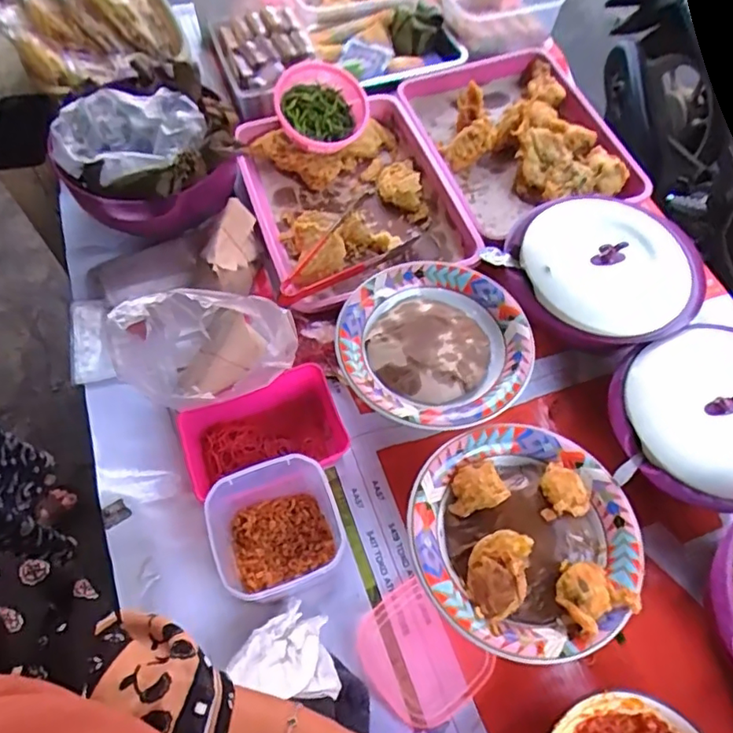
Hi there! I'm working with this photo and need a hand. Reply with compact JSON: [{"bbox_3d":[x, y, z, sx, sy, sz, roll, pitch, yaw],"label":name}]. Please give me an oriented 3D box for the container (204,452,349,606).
[{"bbox_3d":[-0.082,0.164,0.559,0.122,0.095,0.115,-17,62,-9],"label":"container"}]

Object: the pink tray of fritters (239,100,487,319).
[{"bbox_3d":[-0.018,-0.230,0.816,0.283,0.062,0.344,-13,61,-7],"label":"pink tray of fritters"}]

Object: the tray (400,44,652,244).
[{"bbox_3d":[0.224,-0.342,0.867,0.260,0.068,0.343,-16,62,-9],"label":"tray"}]

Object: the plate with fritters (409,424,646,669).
[{"bbox_3d":[0.154,0.157,0.549,0.210,0.033,0.217,0,60,0],"label":"plate with fritters"}]

